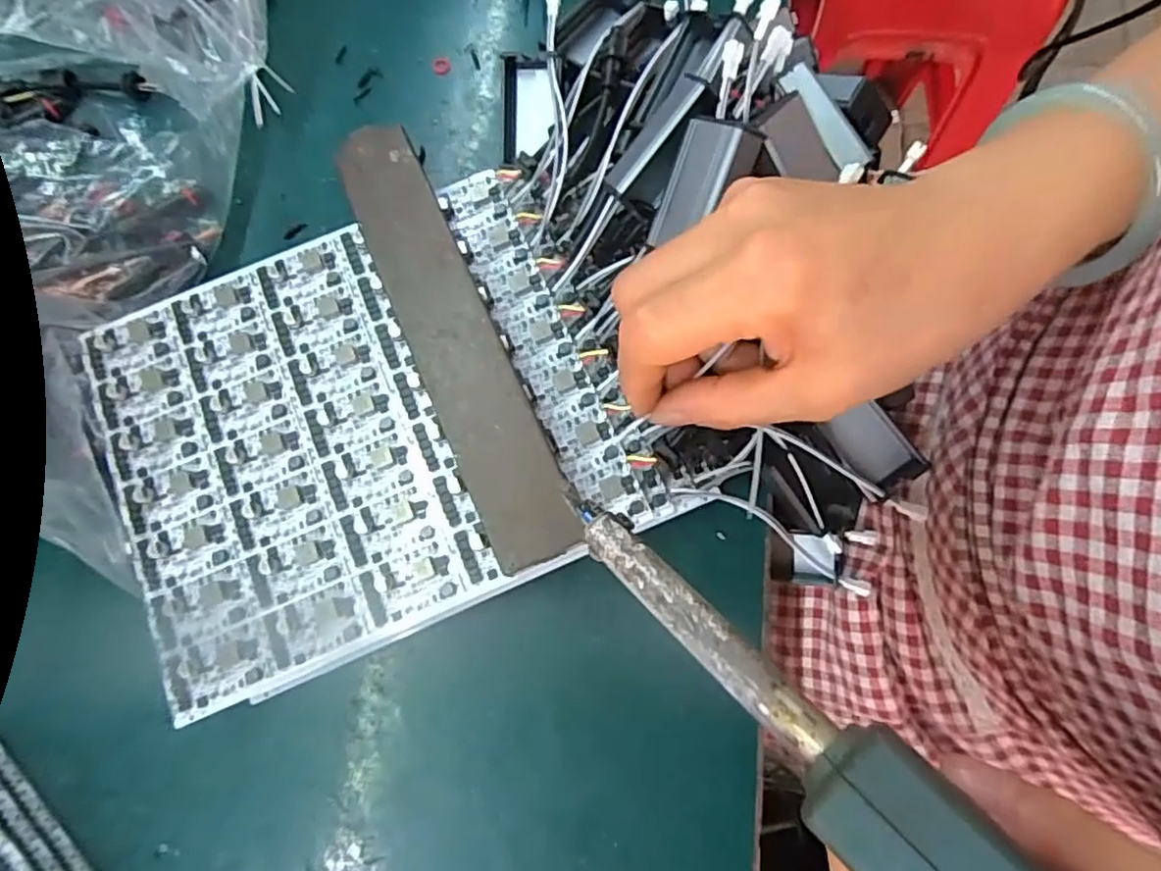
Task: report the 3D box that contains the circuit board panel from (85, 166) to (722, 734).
[{"bbox_3d":[-0.090,-0.008,0.277,0.205,0.007,0.173,-23,77,-3],"label":"circuit board panel"}]

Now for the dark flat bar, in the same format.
[{"bbox_3d":[-0.052,-0.043,0.262,0.033,0.004,0.196,-25,76,-3],"label":"dark flat bar"}]

